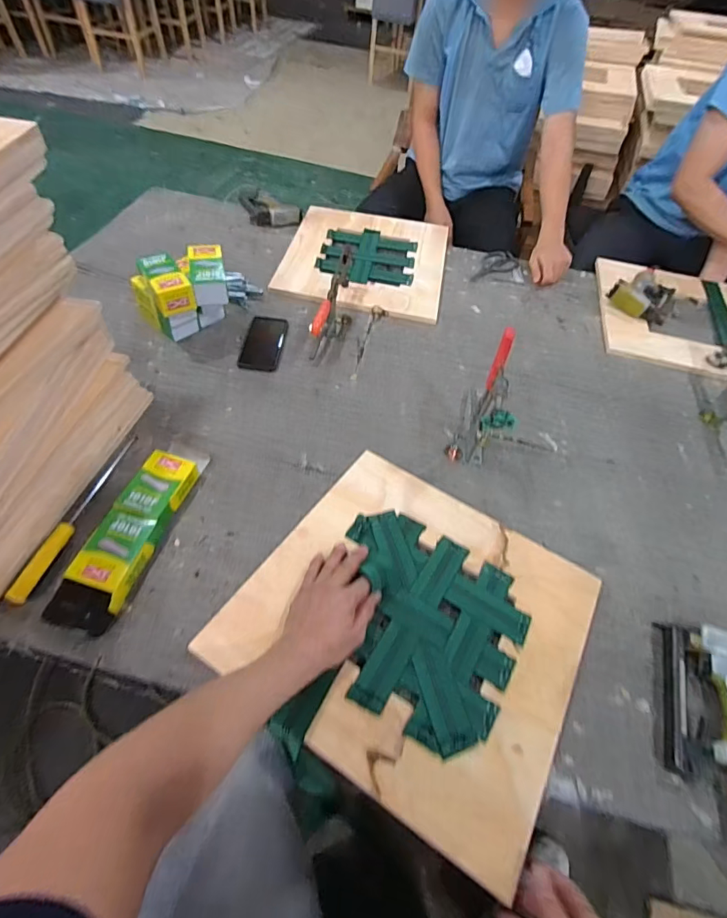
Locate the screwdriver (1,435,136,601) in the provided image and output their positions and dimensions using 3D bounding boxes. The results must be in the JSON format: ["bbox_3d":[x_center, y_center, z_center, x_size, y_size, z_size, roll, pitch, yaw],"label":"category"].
[{"bbox_3d":[-0.427,0.076,0.683,0.022,0.021,0.296,14,53,5],"label":"screwdriver"}]

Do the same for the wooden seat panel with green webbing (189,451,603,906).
[{"bbox_3d":[0.071,0.214,0.617,0.425,0.016,0.402,29,56,16],"label":"wooden seat panel with green webbing"}]

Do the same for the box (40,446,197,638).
[{"bbox_3d":[-0.340,0.107,0.662,0.085,0.036,0.285,15,53,6],"label":"box"}]

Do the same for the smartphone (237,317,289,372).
[{"bbox_3d":[-0.210,-0.250,0.962,0.084,0.004,0.172,5,53,-1],"label":"smartphone"}]

